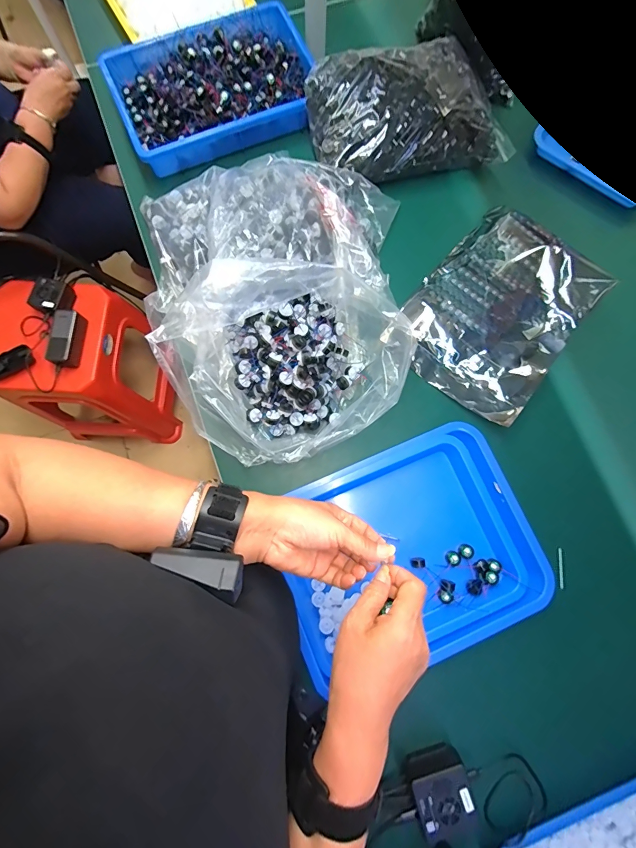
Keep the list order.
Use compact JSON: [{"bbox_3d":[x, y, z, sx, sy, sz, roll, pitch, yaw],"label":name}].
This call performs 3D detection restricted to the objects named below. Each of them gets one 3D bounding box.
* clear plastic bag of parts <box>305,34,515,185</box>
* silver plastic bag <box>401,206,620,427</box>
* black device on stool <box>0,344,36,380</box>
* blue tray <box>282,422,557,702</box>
[{"bbox_3d":[0.162,-0.564,0.656,0.347,0.093,0.207,-12,80,-3],"label":"clear plastic bag of parts"},{"bbox_3d":[0.306,-0.195,0.620,0.248,0.053,0.332,39,81,6],"label":"silver plastic bag"},{"bbox_3d":[-0.751,-0.148,0.886,0.115,0.022,0.063,-31,81,-6],"label":"black device on stool"},{"bbox_3d":[0.132,0.192,0.560,0.376,0.050,0.296,-24,81,-5],"label":"blue tray"}]

